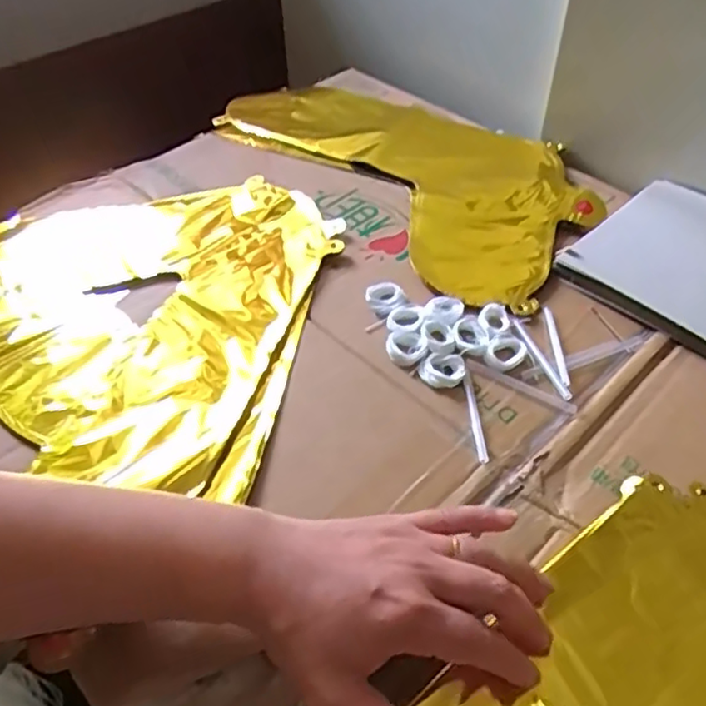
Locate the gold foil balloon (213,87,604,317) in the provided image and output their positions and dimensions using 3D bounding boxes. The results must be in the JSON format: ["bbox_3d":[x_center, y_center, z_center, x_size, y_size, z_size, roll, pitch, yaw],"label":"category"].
[{"bbox_3d":[0.057,-0.183,0.639,0.206,0.026,0.411,-31,54,-23],"label":"gold foil balloon"}]

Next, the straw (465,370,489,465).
[{"bbox_3d":[0.079,0.041,0.430,0.006,0.004,0.071,-3,48,-1],"label":"straw"}]

